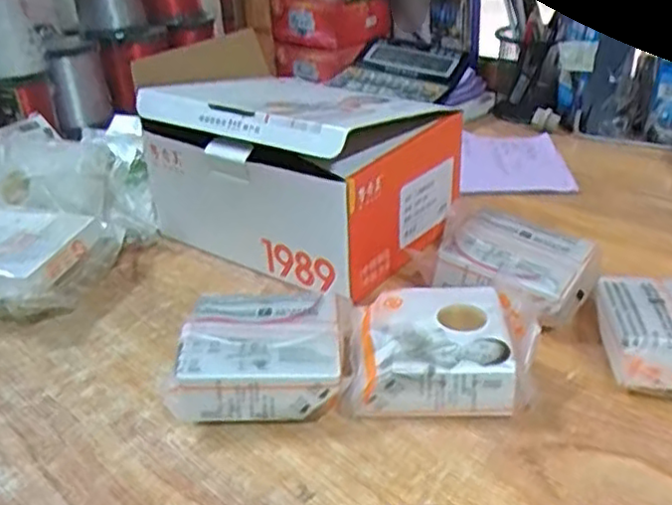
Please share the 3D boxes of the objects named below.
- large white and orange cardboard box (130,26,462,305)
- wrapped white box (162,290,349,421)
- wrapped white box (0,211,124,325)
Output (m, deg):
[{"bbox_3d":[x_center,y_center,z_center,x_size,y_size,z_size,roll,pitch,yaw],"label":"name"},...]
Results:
[{"bbox_3d":[-0.032,-0.081,0.545,0.213,0.135,0.155,18,36,31],"label":"large white and orange cardboard box"},{"bbox_3d":[-0.040,0.060,0.398,0.090,0.045,0.093,1,30,6],"label":"wrapped white box"},{"bbox_3d":[-0.227,0.008,0.494,0.094,0.051,0.102,6,31,14],"label":"wrapped white box"}]

